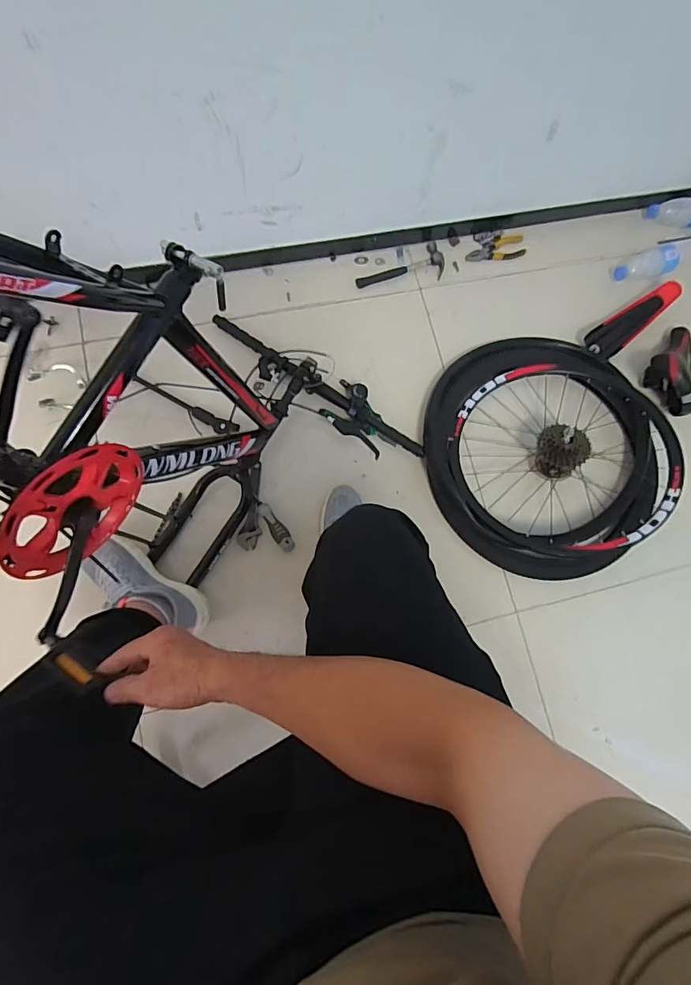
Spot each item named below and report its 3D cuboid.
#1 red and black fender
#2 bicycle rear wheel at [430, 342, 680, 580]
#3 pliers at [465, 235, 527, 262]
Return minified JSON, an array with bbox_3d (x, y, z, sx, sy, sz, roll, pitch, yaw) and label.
[{"bbox_3d":[0.712,-0.430,1.126,0.280,0.035,0.075,-38,86,-10],"label":"red and black fender"},{"bbox_3d":[0.429,-0.111,0.984,0.516,0.150,0.507,1,80,-5],"label":"bicycle rear wheel"},{"bbox_3d":[0.382,-0.614,1.156,0.159,0.012,0.062,-15,82,-8],"label":"pliers"}]

